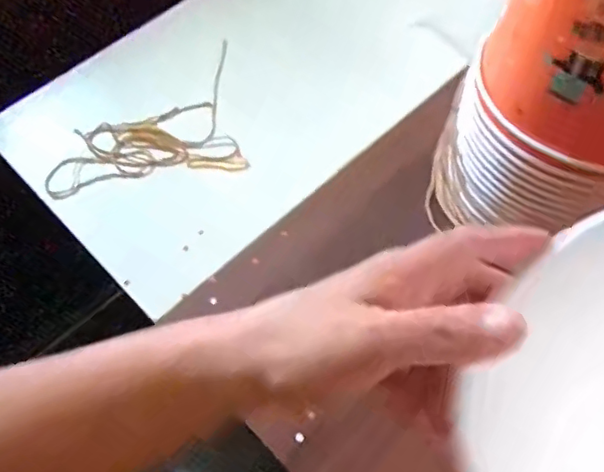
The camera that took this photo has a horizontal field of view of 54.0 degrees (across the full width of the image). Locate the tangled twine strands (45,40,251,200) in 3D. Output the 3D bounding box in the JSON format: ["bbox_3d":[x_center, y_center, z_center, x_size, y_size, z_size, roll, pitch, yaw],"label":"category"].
[{"bbox_3d":[-0.147,-0.113,0.553,0.167,0.025,0.156,-9,59,-3],"label":"tangled twine strands"}]

